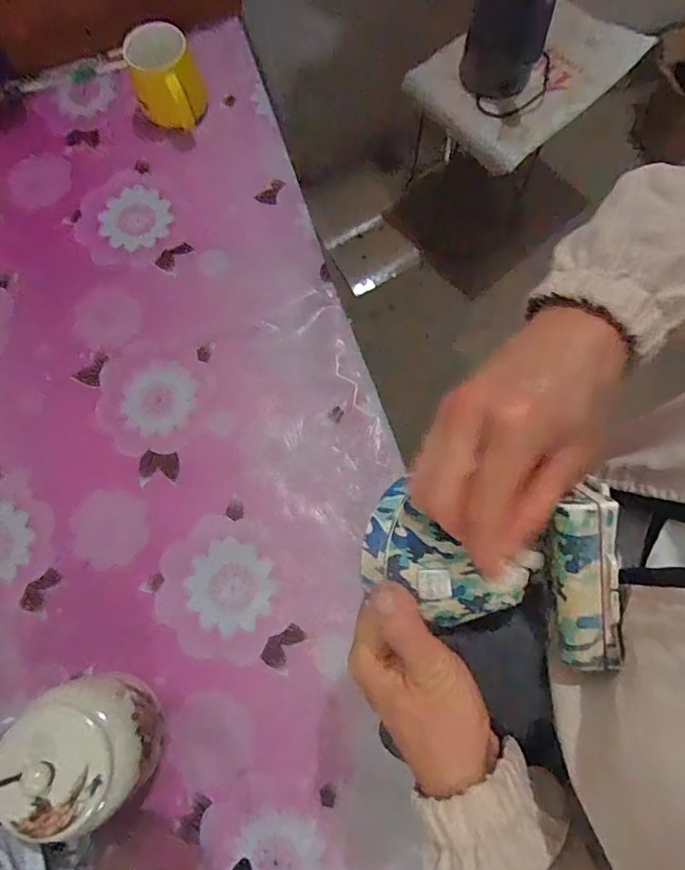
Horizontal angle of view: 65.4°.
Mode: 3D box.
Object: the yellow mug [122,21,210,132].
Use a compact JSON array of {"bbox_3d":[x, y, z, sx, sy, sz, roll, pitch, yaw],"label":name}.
[{"bbox_3d":[-0.233,-0.465,0.707,0.091,0.100,0.090,-22,76,4],"label":"yellow mug"}]

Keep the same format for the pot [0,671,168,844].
[{"bbox_3d":[-0.231,0.288,0.485,0.110,0.110,0.108,-2,78,8],"label":"pot"}]

